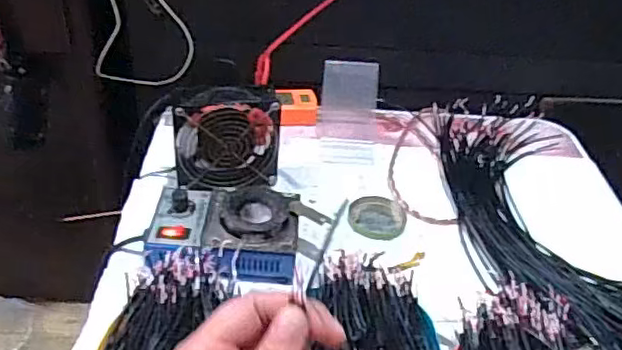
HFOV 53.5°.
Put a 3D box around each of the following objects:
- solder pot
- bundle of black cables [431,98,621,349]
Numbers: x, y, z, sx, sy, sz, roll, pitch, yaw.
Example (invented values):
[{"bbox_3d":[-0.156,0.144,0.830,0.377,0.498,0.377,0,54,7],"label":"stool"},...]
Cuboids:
[{"bbox_3d":[-0.087,0.061,0.632,0.147,0.058,0.114,5,39,-1],"label":"solder pot"},{"bbox_3d":[0.279,0.049,0.724,0.218,0.031,0.465,-4,40,-12],"label":"bundle of black cables"}]

